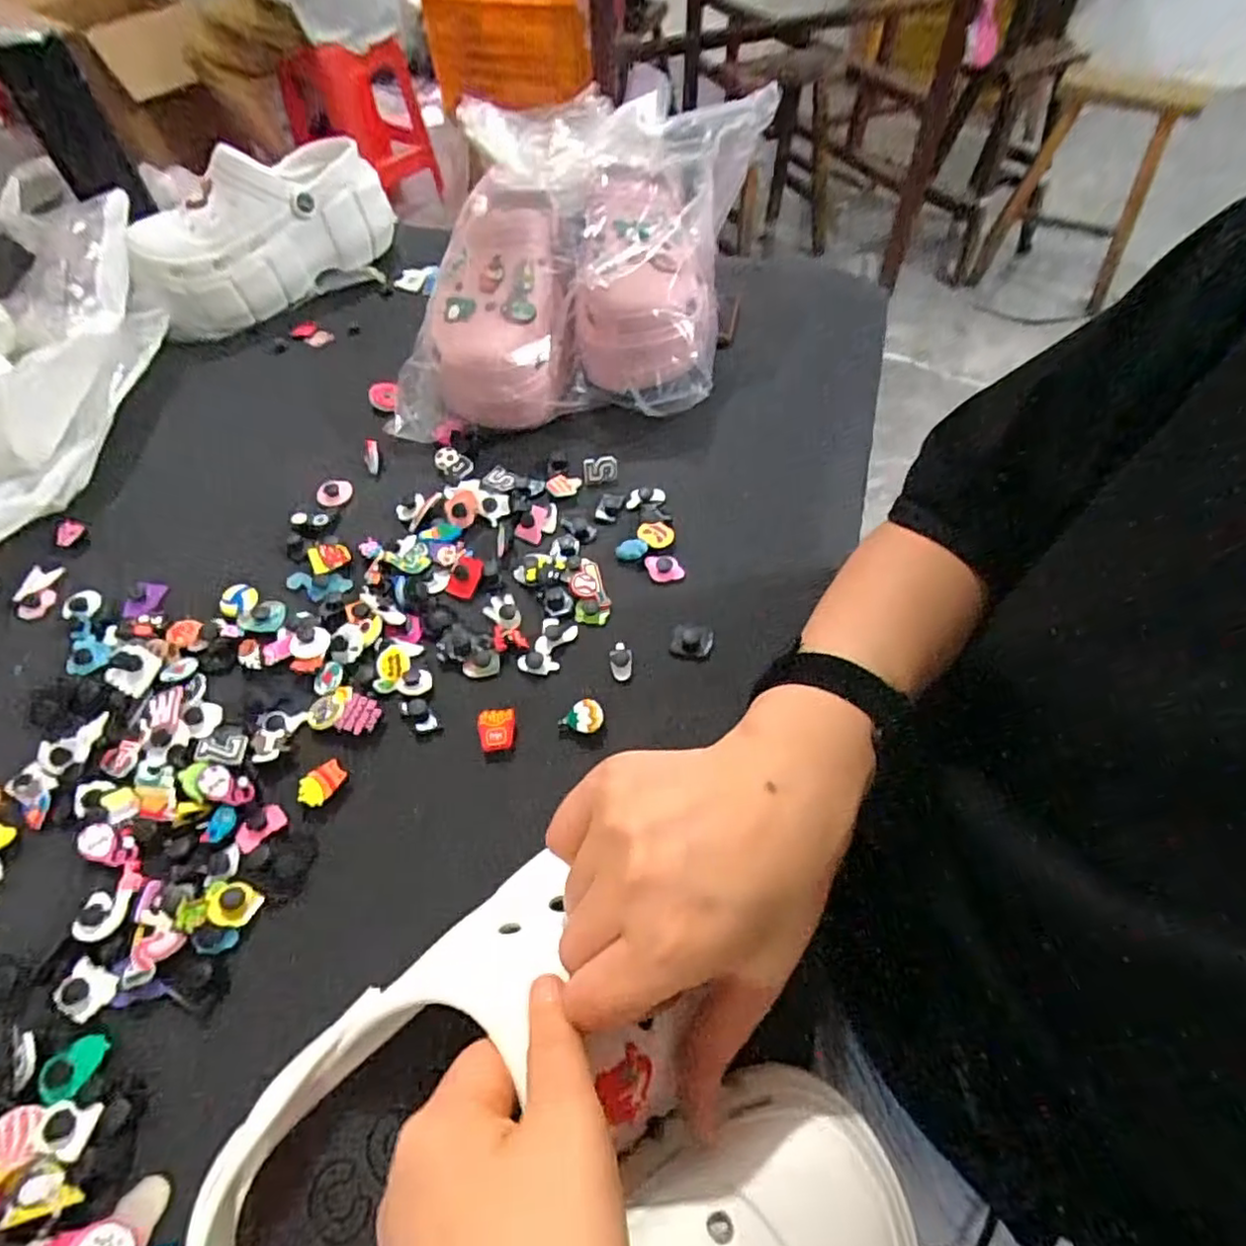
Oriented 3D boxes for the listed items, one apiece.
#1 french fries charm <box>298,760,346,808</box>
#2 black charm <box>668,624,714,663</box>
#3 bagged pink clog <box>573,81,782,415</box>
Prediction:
[{"bbox_3d":[-0.172,0.091,0.377,0.019,0.006,0.027,27,61,19],"label":"french fries charm"},{"bbox_3d":[0.045,0.012,0.432,0.027,0.013,0.022,5,56,6],"label":"black charm"},{"bbox_3d":[0.033,-0.324,0.559,0.127,0.166,0.274,10,57,9],"label":"bagged pink clog"}]

